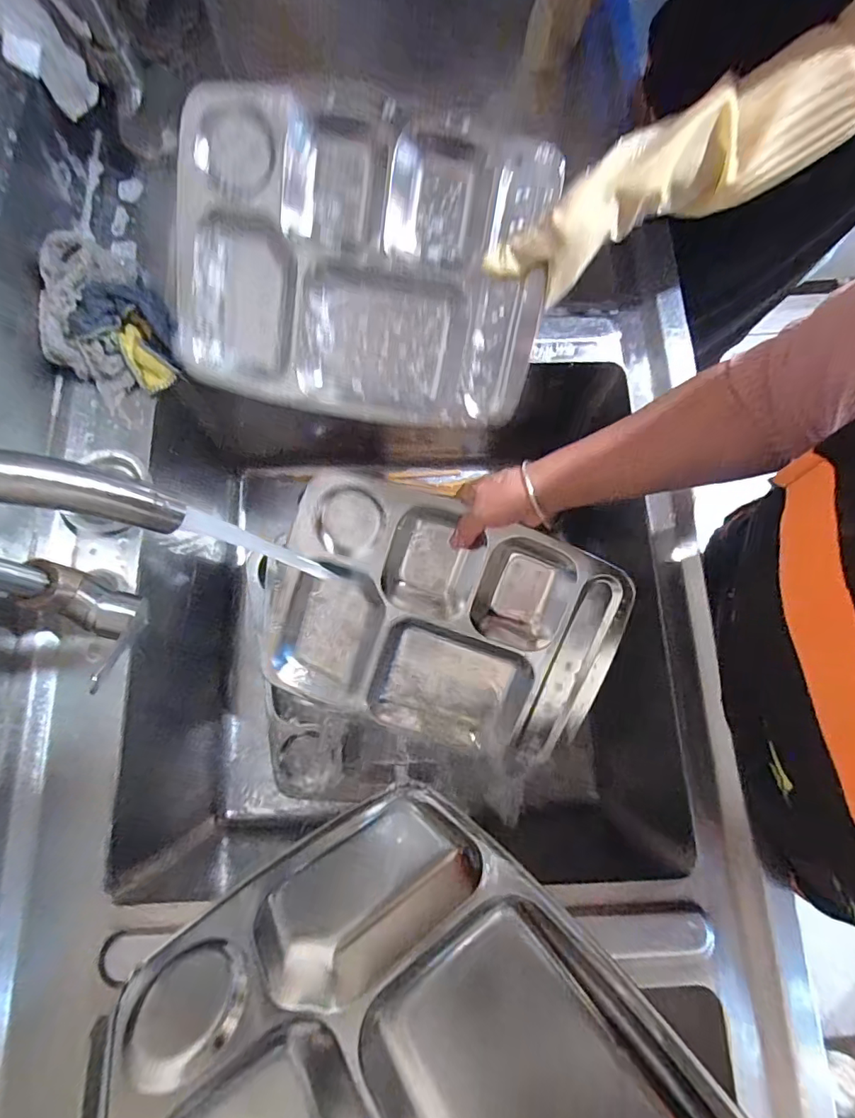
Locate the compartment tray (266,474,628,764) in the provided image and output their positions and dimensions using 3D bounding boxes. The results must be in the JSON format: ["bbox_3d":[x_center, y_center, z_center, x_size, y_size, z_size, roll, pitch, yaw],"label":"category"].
[{"bbox_3d":[0.014,0.069,0.527,0.340,0.034,0.250,19,105,0],"label":"compartment tray"}]

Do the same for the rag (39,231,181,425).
[{"bbox_3d":[-0.320,-0.236,0.499,0.123,0.072,0.135,-41,81,-10],"label":"rag"}]

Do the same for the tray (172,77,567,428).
[{"bbox_3d":[-0.065,-0.279,0.485,0.347,0.034,0.261,9,110,0],"label":"tray"}]

